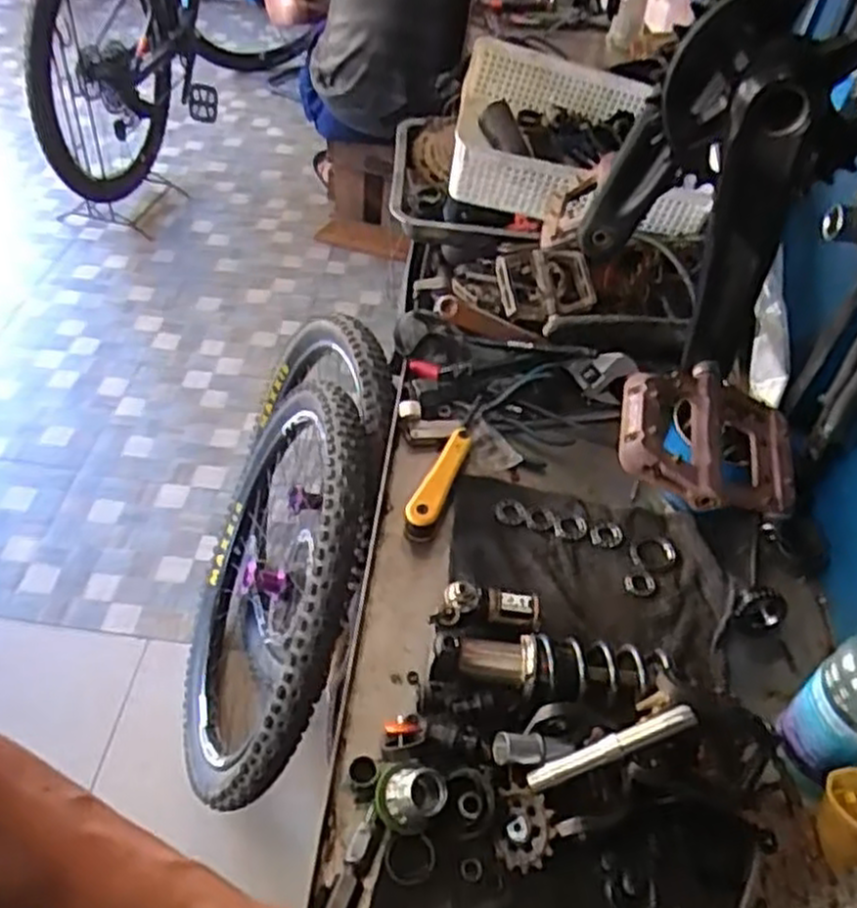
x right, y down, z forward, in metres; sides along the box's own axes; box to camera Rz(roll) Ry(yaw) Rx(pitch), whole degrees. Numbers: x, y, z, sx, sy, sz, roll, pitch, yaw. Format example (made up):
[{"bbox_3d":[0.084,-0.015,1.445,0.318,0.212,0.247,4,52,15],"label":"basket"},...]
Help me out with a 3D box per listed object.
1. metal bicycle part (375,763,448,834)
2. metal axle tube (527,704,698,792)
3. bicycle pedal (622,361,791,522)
[{"bbox_3d":[-0.015,0.242,0.548,0.049,0.042,0.039,31,51,20],"label":"metal bicycle part"},{"bbox_3d":[0.131,0.212,0.558,0.126,0.010,0.015,-24,51,2],"label":"metal axle tube"},{"bbox_3d":[0.174,-0.014,0.489,0.109,0.030,0.103,8,47,0],"label":"bicycle pedal"}]

